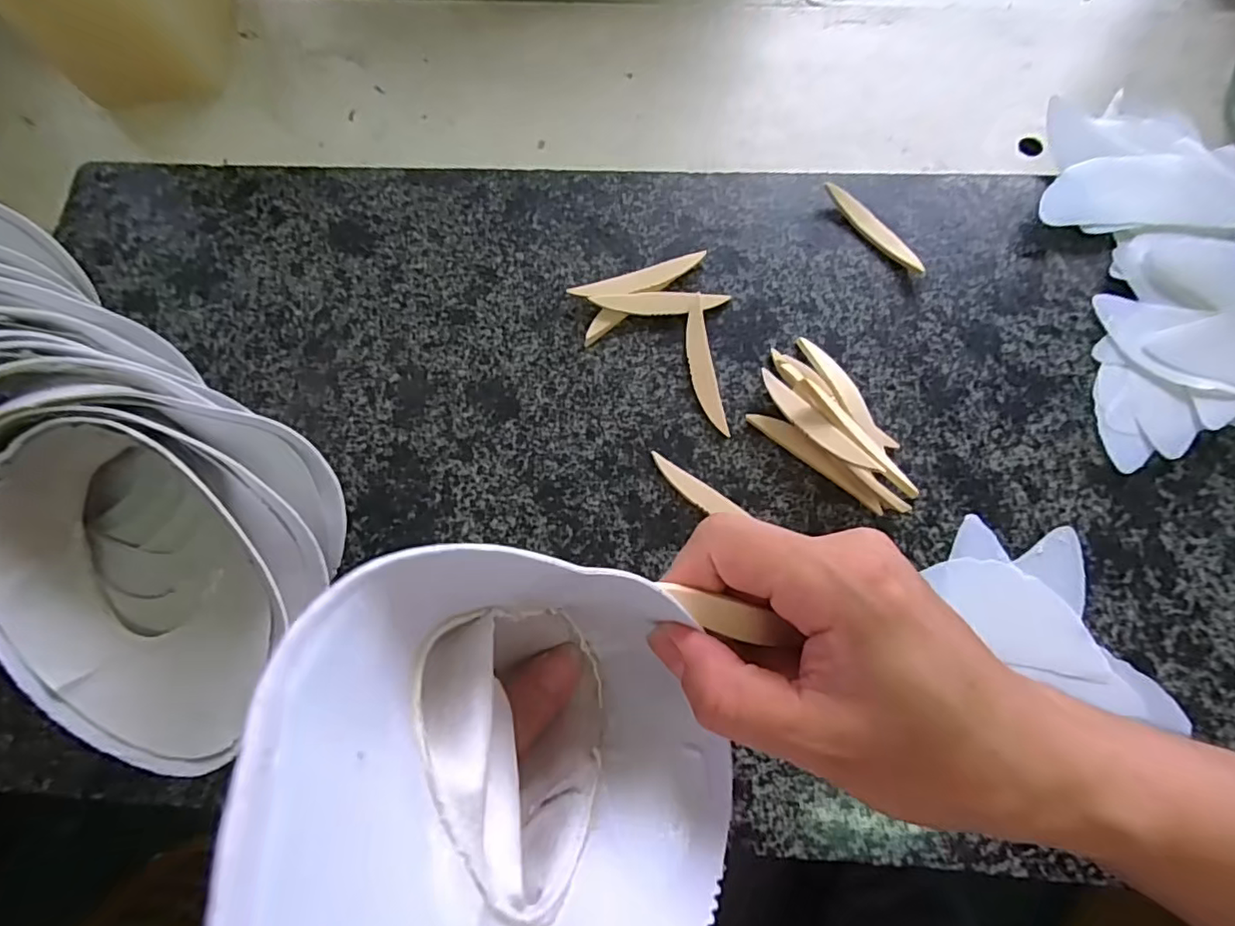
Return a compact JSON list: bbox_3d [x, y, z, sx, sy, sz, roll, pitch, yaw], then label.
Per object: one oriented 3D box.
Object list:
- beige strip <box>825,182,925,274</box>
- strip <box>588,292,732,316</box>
[{"bbox_3d":[0.155,-0.142,0.364,0.011,0.009,0.079,-31,74,-7],"label":"beige strip"},{"bbox_3d":[0.025,-0.094,0.352,0.079,0.007,0.013,0,94,3],"label":"strip"}]

